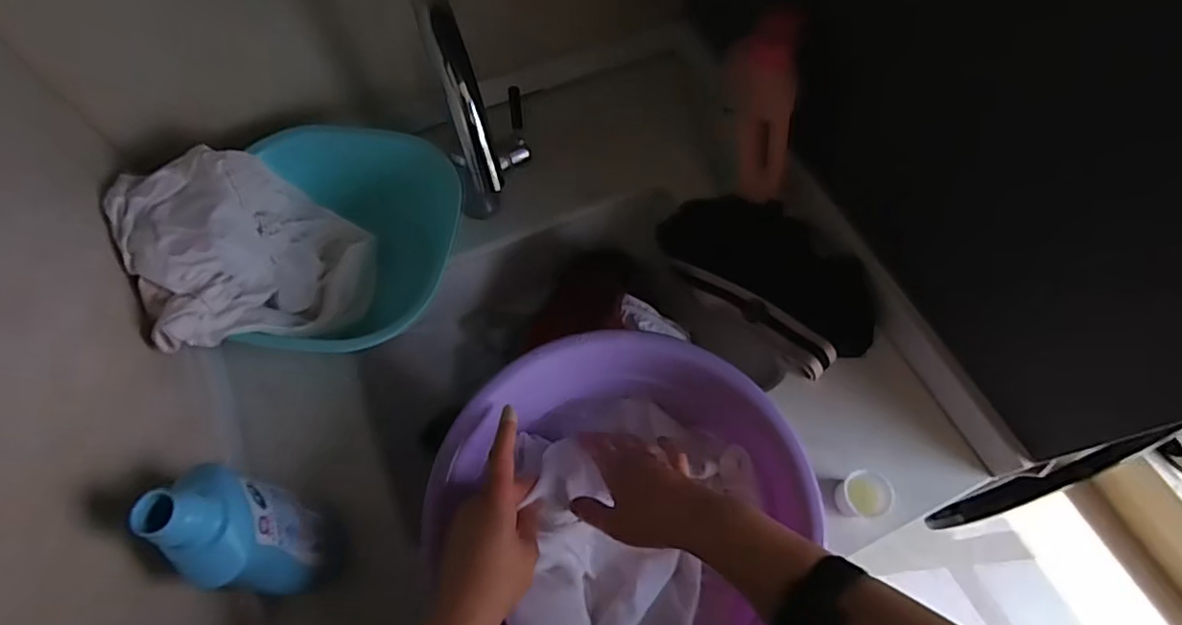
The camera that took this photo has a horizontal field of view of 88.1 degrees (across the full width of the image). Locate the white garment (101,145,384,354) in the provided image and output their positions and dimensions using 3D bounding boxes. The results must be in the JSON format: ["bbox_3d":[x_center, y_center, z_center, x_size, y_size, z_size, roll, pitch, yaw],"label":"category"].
[{"bbox_3d":[-0.354,-0.068,0.652,0.192,0.136,0.197,-27,68,-11],"label":"white garment"}]

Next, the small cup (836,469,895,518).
[{"bbox_3d":[0.264,0.180,0.601,0.048,0.044,0.043,-11,66,-4],"label":"small cup"}]

